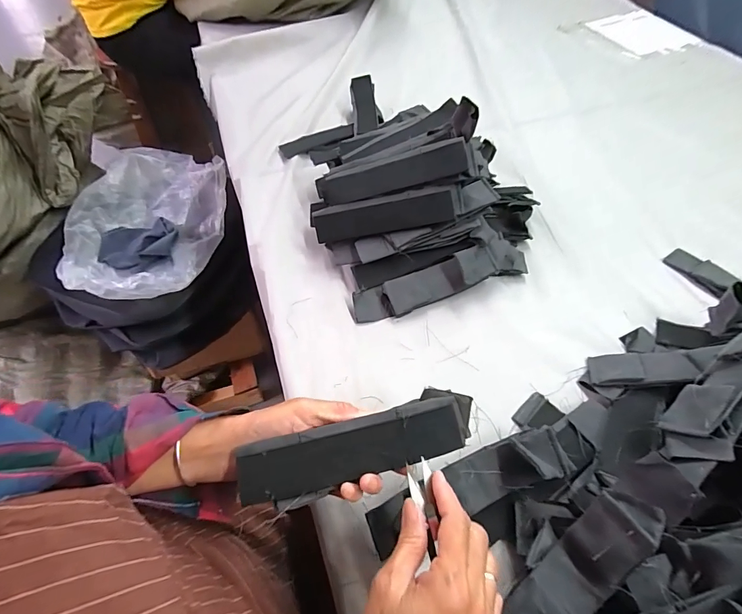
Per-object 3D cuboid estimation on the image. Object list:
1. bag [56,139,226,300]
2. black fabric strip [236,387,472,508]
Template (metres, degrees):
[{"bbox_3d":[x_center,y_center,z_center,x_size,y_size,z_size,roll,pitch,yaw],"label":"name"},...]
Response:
[{"bbox_3d":[-0.523,-0.199,0.904,0.336,0.120,0.393,11,55,7],"label":"bag"},{"bbox_3d":[-0.007,0.113,0.318,0.193,0.011,0.049,-15,79,-12],"label":"black fabric strip"}]

